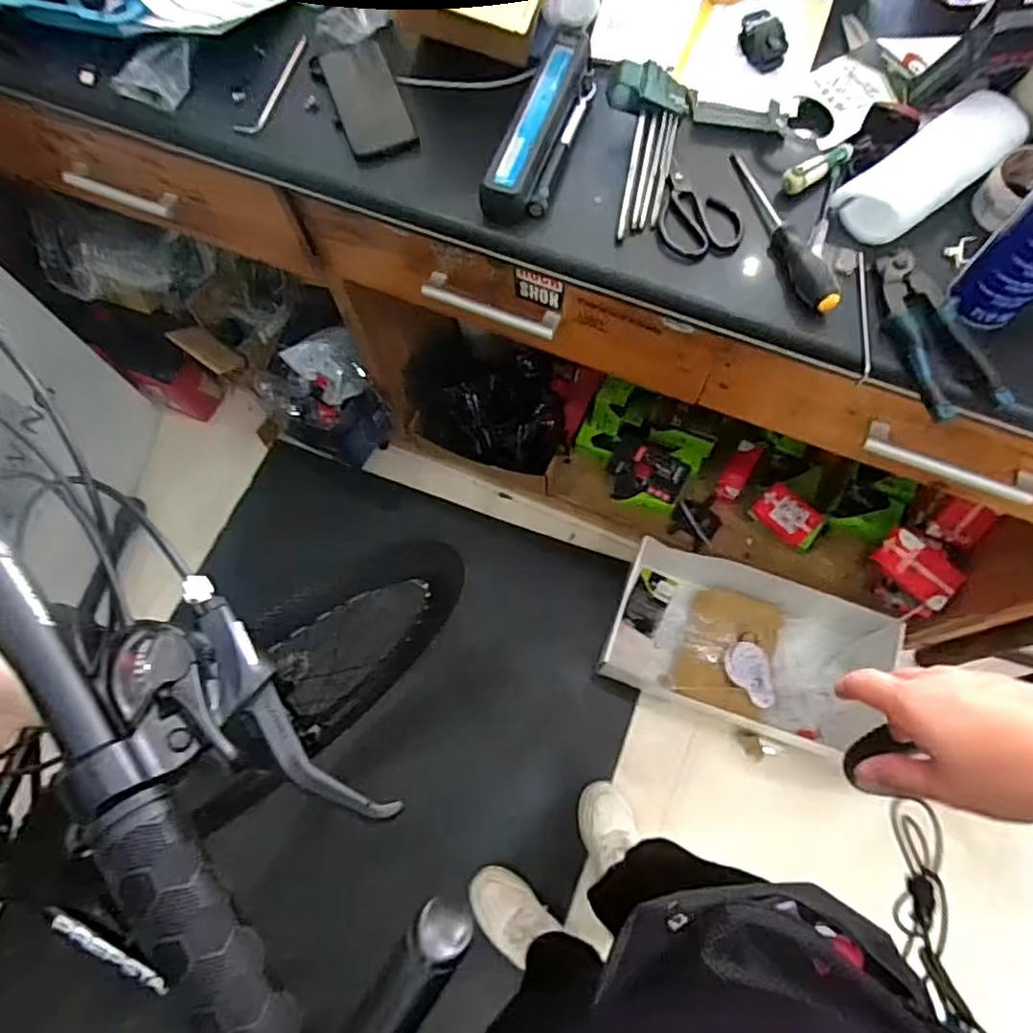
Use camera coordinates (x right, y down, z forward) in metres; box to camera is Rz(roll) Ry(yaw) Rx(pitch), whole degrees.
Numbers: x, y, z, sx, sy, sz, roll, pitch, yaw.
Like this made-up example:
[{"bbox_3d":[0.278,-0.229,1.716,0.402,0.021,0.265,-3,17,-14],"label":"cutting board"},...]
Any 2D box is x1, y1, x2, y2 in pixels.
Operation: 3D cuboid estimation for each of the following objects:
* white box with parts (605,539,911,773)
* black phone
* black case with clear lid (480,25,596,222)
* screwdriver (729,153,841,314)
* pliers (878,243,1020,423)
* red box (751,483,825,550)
[{"bbox_3d":[0.461,0.262,1.317,0.526,0.155,0.301,20,72,9],"label":"white box with parts"},{"bbox_3d":[-0.175,-0.493,0.782,0.078,0.010,0.168,-20,75,-2],"label":"black phone"},{"bbox_3d":[0.033,-0.446,0.739,0.077,0.060,0.261,17,71,8],"label":"black case with clear lid"},{"bbox_3d":[0.274,-0.303,0.680,0.038,0.028,0.224,-21,70,-6],"label":"screwdriver"},{"bbox_3d":[0.397,-0.181,0.630,0.070,0.015,0.189,-13,70,-3],"label":"pliers"},{"bbox_3d":[0.538,0.002,1.300,0.136,0.068,0.080,40,76,15],"label":"red box"}]

